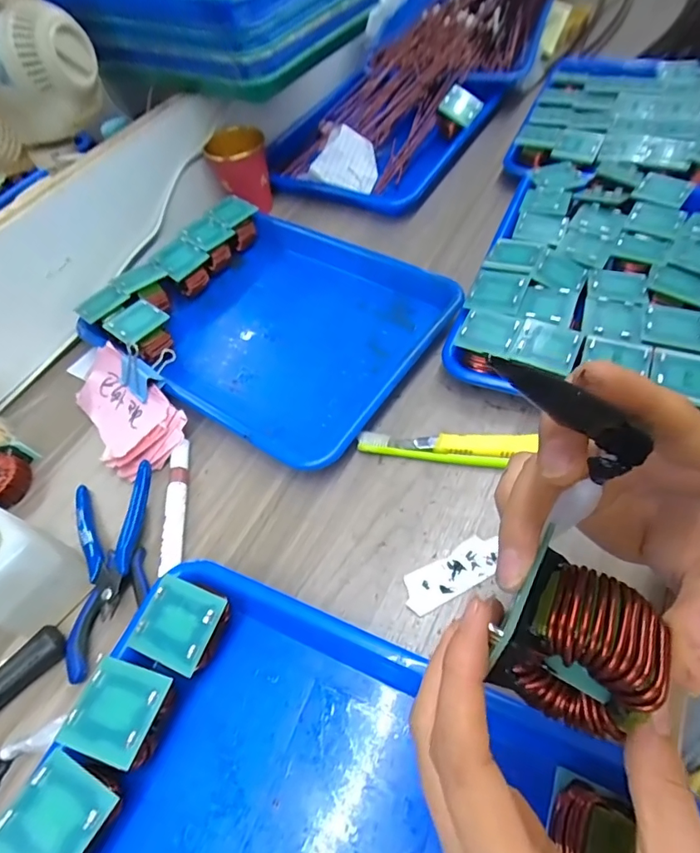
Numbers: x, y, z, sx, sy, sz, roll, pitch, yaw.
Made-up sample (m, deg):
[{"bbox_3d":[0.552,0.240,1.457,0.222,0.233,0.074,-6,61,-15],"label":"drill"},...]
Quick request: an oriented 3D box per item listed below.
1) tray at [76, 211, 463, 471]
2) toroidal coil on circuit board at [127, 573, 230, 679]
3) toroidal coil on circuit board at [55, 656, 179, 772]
[{"bbox_3d":[-0.064,-0.102,0.468,0.283,0.034,0.249,31,65,25],"label":"tray"},{"bbox_3d":[-0.100,0.128,0.300,0.048,0.048,0.047,18,59,18],"label":"toroidal coil on circuit board"},{"bbox_3d":[-0.128,0.167,0.278,0.046,0.044,0.045,10,57,13],"label":"toroidal coil on circuit board"}]

